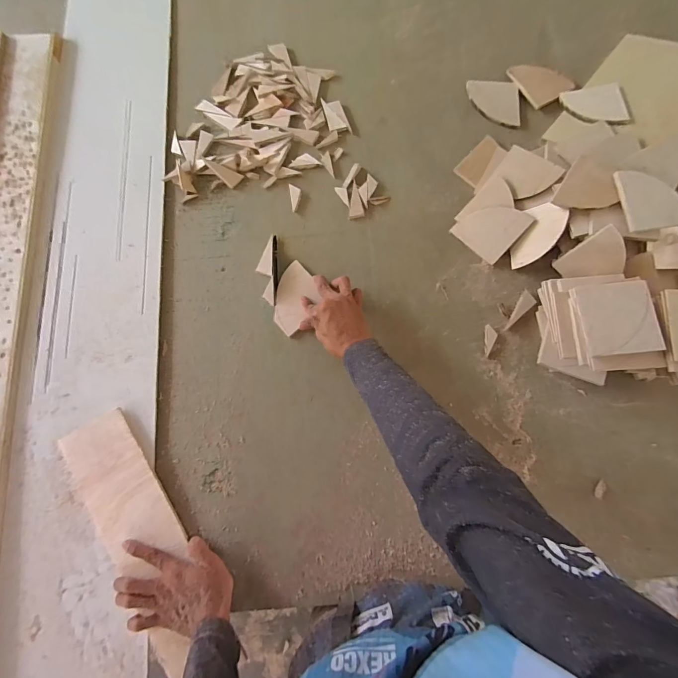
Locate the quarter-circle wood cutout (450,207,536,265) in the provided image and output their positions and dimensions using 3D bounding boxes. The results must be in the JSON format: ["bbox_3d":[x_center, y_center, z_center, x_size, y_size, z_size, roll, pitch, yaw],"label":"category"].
[{"bbox_3d":[0.269,-0.199,0.650,0.097,0.007,0.096,45,110,15],"label":"quarter-circle wood cutout"}]

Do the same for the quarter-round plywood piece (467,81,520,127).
[{"bbox_3d":[0.306,-0.466,0.723,0.099,0.006,0.102,1,78,0],"label":"quarter-round plywood piece"}]

